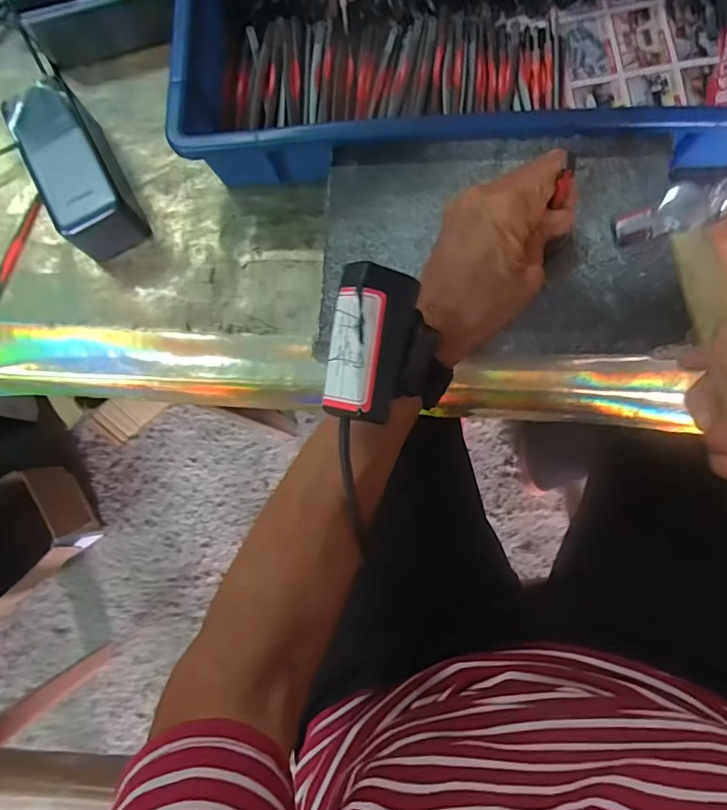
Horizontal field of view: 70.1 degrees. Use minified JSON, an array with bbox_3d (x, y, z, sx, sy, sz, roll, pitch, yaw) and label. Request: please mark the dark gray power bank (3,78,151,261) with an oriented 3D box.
[{"bbox_3d":[-0.225,-0.185,0.414,0.052,0.053,0.132,-28,82,1],"label":"dark gray power bank"}]

